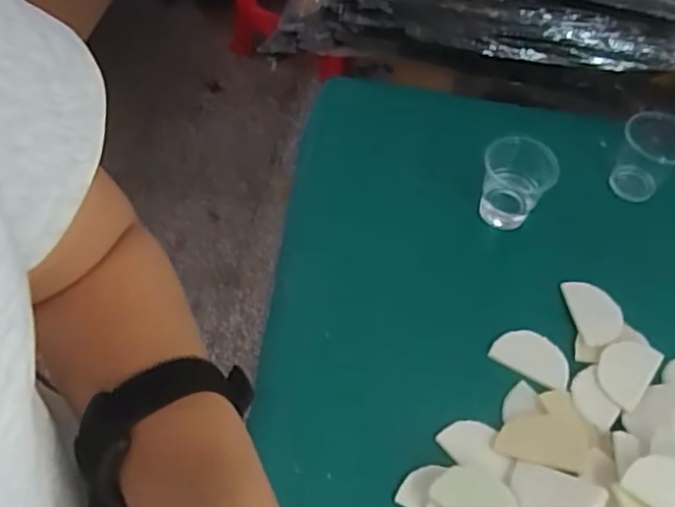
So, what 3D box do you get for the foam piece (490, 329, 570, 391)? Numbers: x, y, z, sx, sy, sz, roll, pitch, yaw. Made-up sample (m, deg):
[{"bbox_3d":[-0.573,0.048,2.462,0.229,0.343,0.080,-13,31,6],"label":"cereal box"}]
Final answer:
[{"bbox_3d":[0.171,0.089,0.578,0.067,0.010,0.043,30,59,15],"label":"foam piece"}]

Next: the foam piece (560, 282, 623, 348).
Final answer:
[{"bbox_3d":[0.233,0.053,0.602,0.039,0.013,0.067,-5,56,-7],"label":"foam piece"}]

